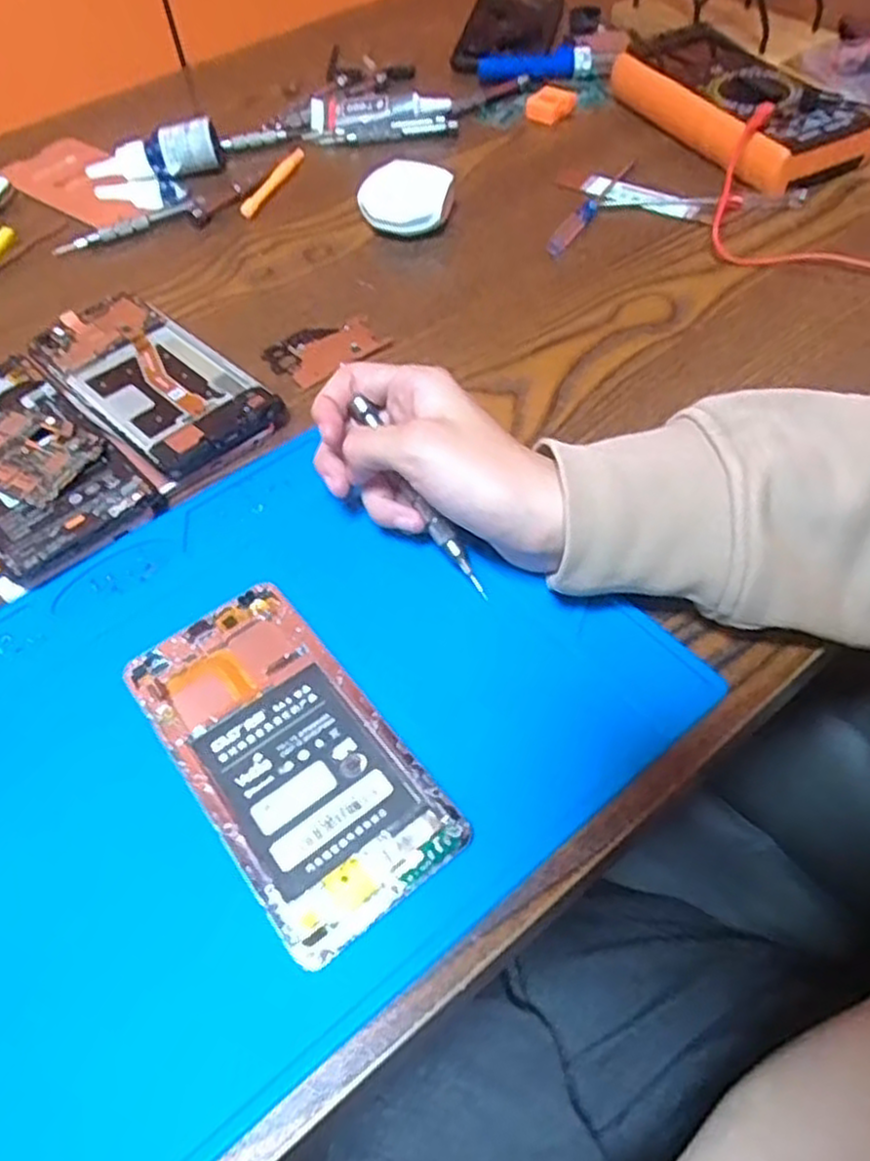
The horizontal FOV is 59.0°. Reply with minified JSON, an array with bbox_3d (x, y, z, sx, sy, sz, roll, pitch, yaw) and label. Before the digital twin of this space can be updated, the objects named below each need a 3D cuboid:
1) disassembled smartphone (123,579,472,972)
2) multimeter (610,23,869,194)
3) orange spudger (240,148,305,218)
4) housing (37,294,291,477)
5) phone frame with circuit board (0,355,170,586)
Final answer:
[{"bbox_3d":[-0.057,0.063,0.289,0.071,0.008,0.144,-34,59,-19],"label":"disassembled smartphone"},{"bbox_3d":[0.207,-0.333,0.534,0.097,0.036,0.198,-22,56,-11],"label":"multimeter"},{"bbox_3d":[-0.112,-0.281,0.540,0.011,0.009,0.090,15,57,14],"label":"orange spudger"},{"bbox_3d":[-0.152,-0.107,0.411,0.152,0.017,0.070,37,65,26],"label":"housing"},{"bbox_3d":[-0.203,-0.059,0.379,0.147,0.017,0.073,38,65,26],"label":"phone frame with circuit board"}]

